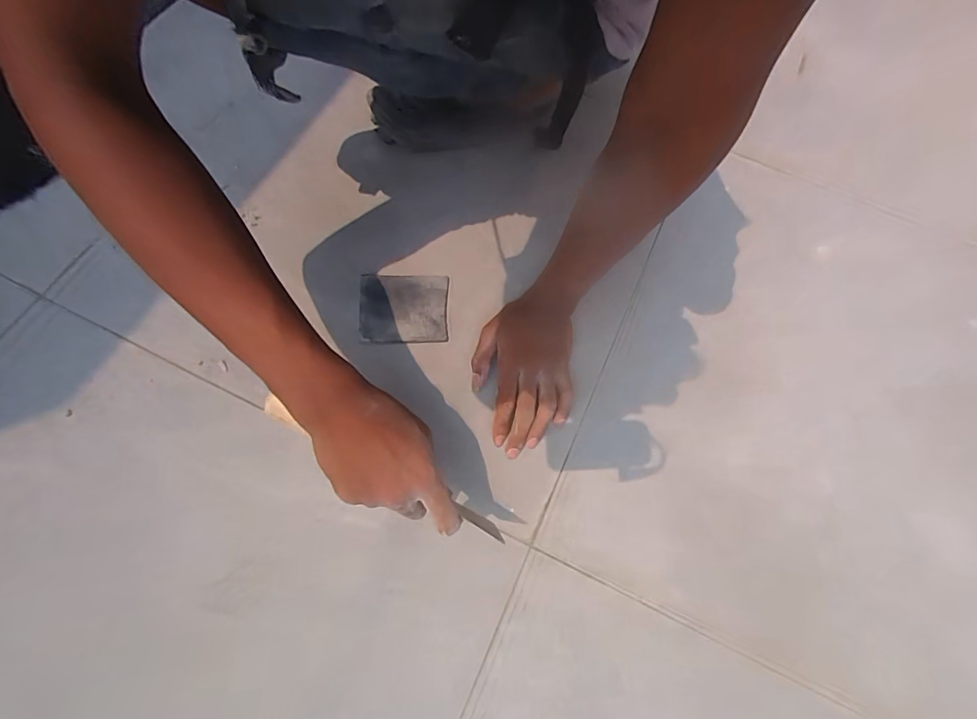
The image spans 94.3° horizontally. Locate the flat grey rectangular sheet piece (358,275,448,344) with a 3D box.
[{"bbox_3d":[-0.099,-0.060,0.527,0.100,0.006,0.088,-2,69,-2],"label":"flat grey rectangular sheet piece"}]

